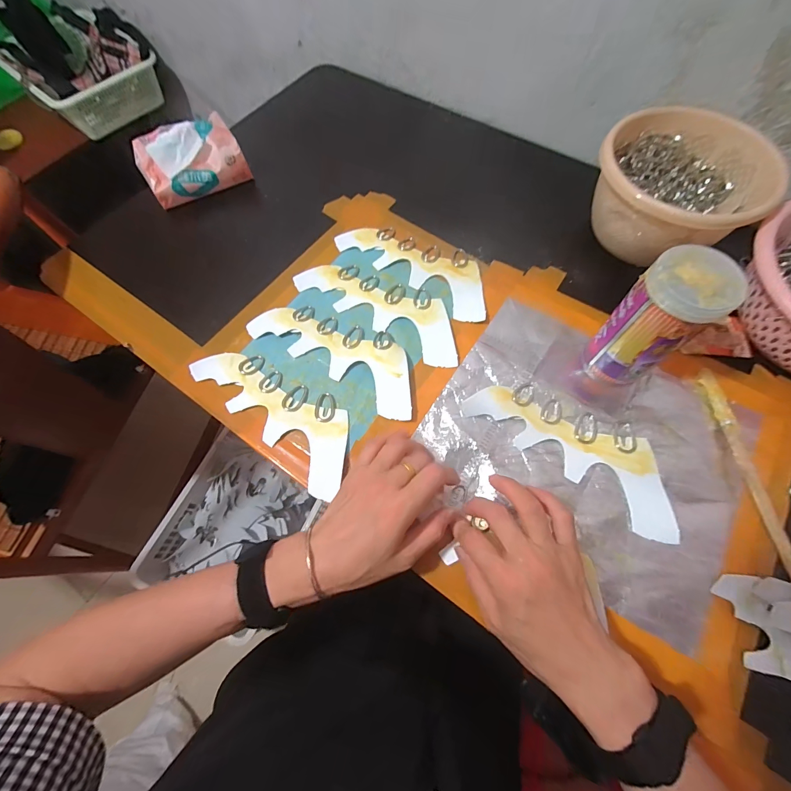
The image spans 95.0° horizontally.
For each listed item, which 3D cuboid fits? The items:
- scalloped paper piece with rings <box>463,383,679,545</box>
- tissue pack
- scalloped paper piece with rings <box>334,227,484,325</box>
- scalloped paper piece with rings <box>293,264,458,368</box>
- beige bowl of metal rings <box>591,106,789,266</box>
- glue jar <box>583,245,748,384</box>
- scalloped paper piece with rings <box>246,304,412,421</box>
[{"bbox_3d":[0.176,0.045,0.355,0.212,0.011,0.080,32,72,15],"label":"scalloped paper piece with rings"},{"bbox_3d":[-0.281,-0.330,0.500,0.135,0.062,0.088,-21,68,-6],"label":"tissue pack"},{"bbox_3d":[0.029,-0.167,0.456,0.212,0.004,0.083,32,72,15],"label":"scalloped paper piece with rings"},{"bbox_3d":[-0.017,-0.109,0.432,0.215,0.006,0.080,27,71,13],"label":"scalloped paper piece with rings"},{"bbox_3d":[0.311,-0.228,0.419,0.150,0.101,0.149,-1,66,1],"label":"beige bowl of metal rings"},{"bbox_3d":[0.233,-0.065,0.333,0.055,0.128,0.062,-43,72,-14],"label":"glue jar"},{"bbox_3d":[-0.064,-0.053,0.406,0.210,0.013,0.081,27,71,13],"label":"scalloped paper piece with rings"}]

